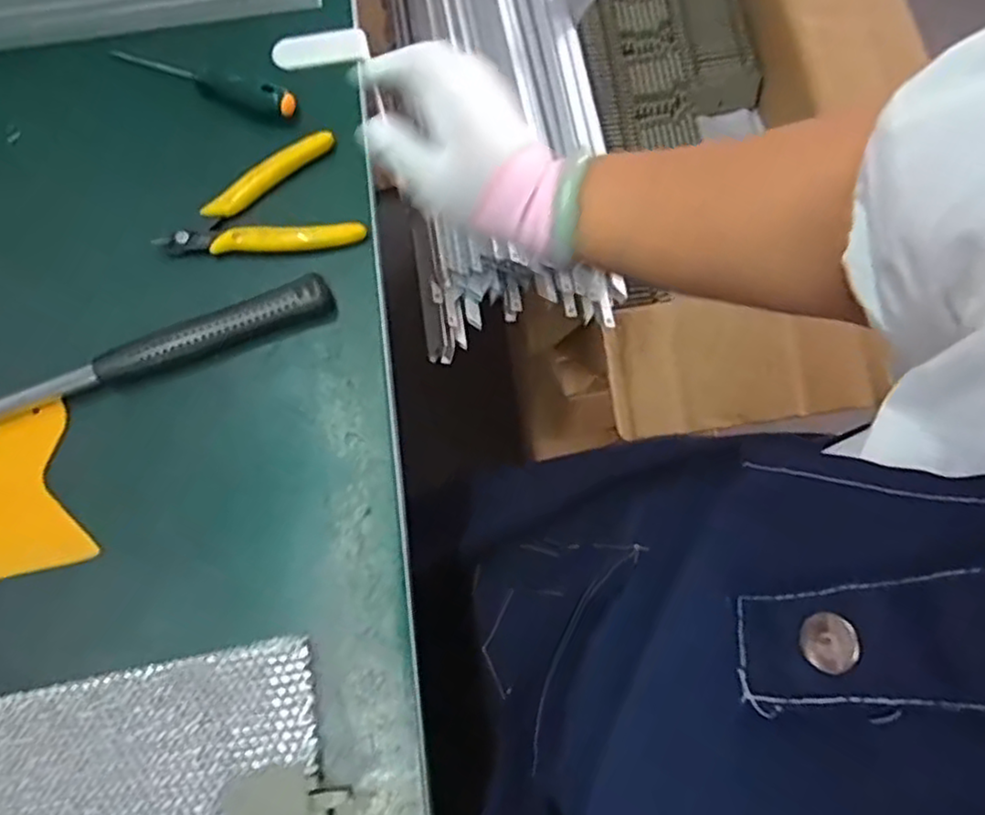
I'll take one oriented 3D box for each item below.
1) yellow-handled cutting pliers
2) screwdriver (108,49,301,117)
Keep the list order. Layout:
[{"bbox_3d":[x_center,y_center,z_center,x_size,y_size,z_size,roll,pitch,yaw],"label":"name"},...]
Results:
[{"bbox_3d":[-0.144,-0.120,0.427,0.114,0.013,0.079,-20,73,-5],"label":"yellow-handled cutting pliers"},{"bbox_3d":[-0.191,-0.216,0.455,0.141,0.017,0.016,23,74,8],"label":"screwdriver"}]

